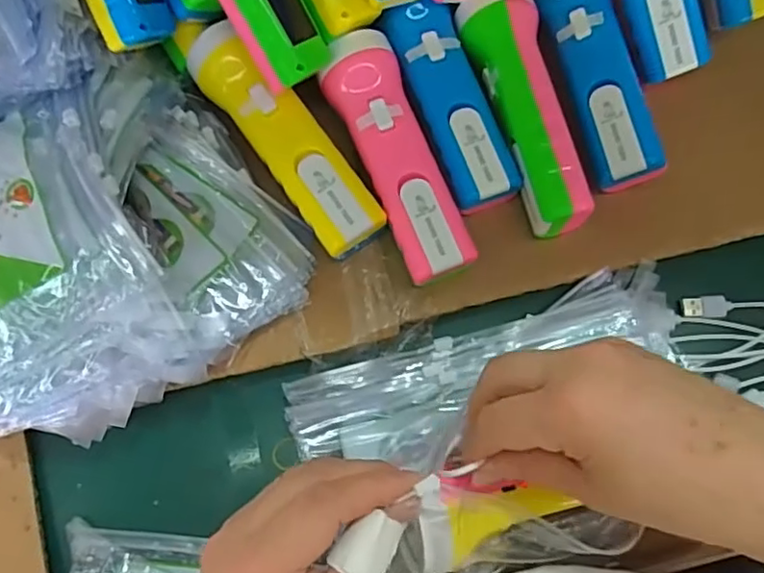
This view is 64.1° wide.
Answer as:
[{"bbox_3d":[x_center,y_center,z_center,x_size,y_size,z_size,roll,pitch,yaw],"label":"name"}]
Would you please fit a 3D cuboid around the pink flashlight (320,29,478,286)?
[{"bbox_3d":[0.008,-0.083,0.387,0.045,0.034,0.164,-21,80,-3],"label":"pink flashlight"}]

